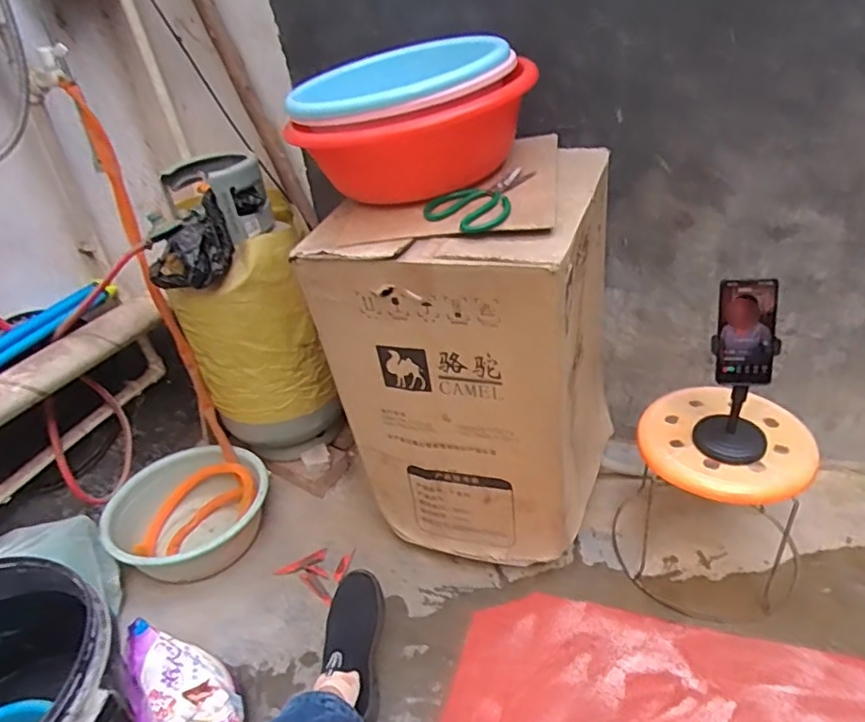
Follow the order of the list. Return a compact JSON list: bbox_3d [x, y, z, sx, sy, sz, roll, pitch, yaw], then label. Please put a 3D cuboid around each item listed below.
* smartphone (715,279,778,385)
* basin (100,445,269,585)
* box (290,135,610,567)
[{"bbox_3d":[0.471,-0.041,0.896,0.078,0.160,0.011,-1,17,13],"label":"smartphone"},{"bbox_3d":[-0.517,0.333,1.302,0.314,0.140,0.314,-5,33,3],"label":"basin"},{"bbox_3d":[0.093,-0.013,1.107,0.404,0.633,0.432,7,36,24],"label":"box"}]

